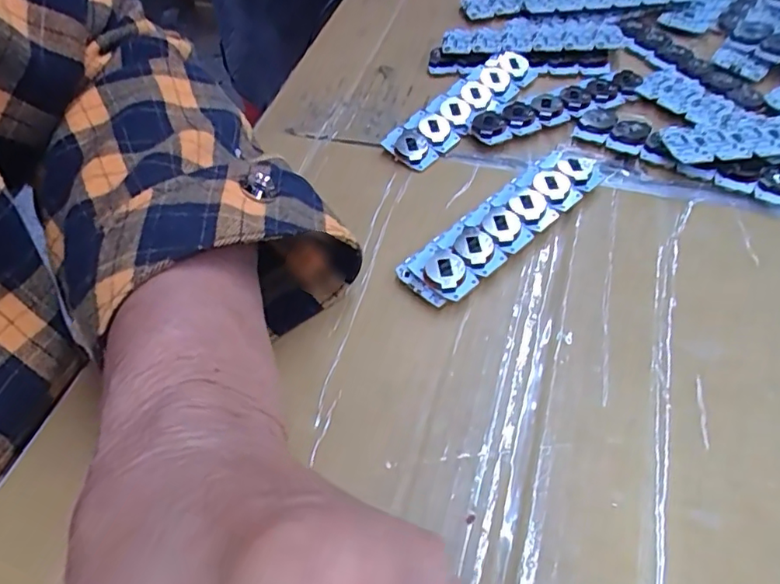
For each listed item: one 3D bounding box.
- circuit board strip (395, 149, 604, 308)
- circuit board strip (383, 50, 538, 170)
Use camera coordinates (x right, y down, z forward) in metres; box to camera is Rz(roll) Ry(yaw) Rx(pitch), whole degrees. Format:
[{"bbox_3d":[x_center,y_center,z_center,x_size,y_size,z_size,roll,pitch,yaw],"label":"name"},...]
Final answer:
[{"bbox_3d":[0.056,-0.034,0.266,0.119,0.014,0.031,-37,57,-22],"label":"circuit board strip"},{"bbox_3d":[0.042,-0.107,0.321,0.030,0.010,0.111,40,70,19],"label":"circuit board strip"}]

